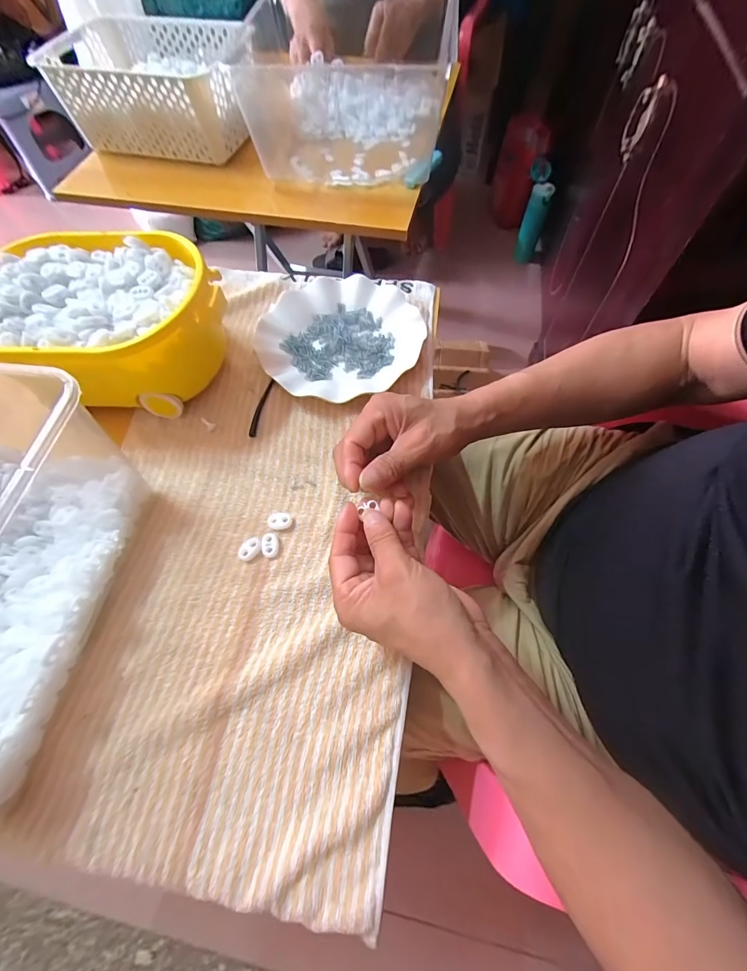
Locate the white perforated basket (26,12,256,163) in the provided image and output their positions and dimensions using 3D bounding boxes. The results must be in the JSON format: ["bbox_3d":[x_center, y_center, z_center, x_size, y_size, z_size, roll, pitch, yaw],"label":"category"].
[{"bbox_3d":[-0.359,-0.661,0.633,0.300,0.114,0.191,14,66,8],"label":"white perforated basket"}]

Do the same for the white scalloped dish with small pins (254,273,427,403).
[{"bbox_3d":[-0.039,-0.177,0.438,0.181,0.025,0.171,-1,65,2],"label":"white scalloped dish with small pins"}]

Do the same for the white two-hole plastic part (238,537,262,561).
[{"bbox_3d":[-0.112,0.058,0.341,0.024,0.007,0.016,-39,70,-15],"label":"white two-hole plastic part"}]

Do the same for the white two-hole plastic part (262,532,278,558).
[{"bbox_3d":[-0.094,0.054,0.342,0.015,0.007,0.023,-7,65,-1],"label":"white two-hole plastic part"}]

